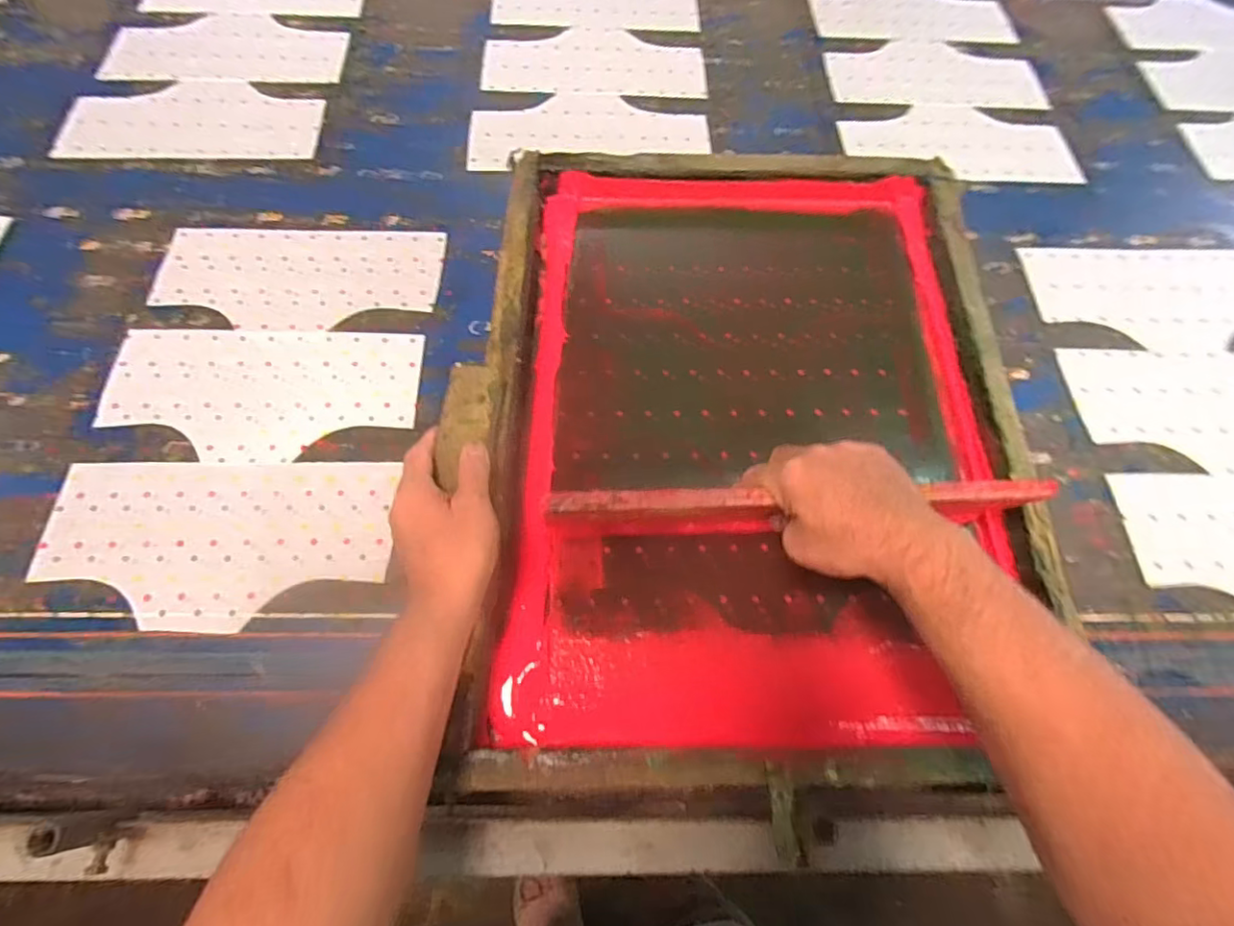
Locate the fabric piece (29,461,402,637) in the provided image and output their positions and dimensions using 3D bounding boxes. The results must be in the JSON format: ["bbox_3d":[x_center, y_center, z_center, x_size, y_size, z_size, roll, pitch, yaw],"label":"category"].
[{"bbox_3d":[-0.360,0.070,0.528,0.299,0.007,0.152,0,64,-2],"label":"fabric piece"}]

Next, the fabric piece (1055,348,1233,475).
[{"bbox_3d":[0.639,-0.061,0.626,0.300,0.007,0.149,-2,64,-3],"label":"fabric piece"}]

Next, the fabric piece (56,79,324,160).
[{"bbox_3d":[-0.548,-0.443,0.760,0.325,0.005,0.145,-2,64,-3],"label":"fabric piece"}]

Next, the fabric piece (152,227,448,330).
[{"bbox_3d":[-0.354,-0.208,0.658,0.303,0.004,0.141,2,64,-1],"label":"fabric piece"}]

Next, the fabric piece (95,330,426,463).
[{"bbox_3d":[-0.358,-0.071,0.593,0.304,0.004,0.147,1,64,-1],"label":"fabric piece"}]

